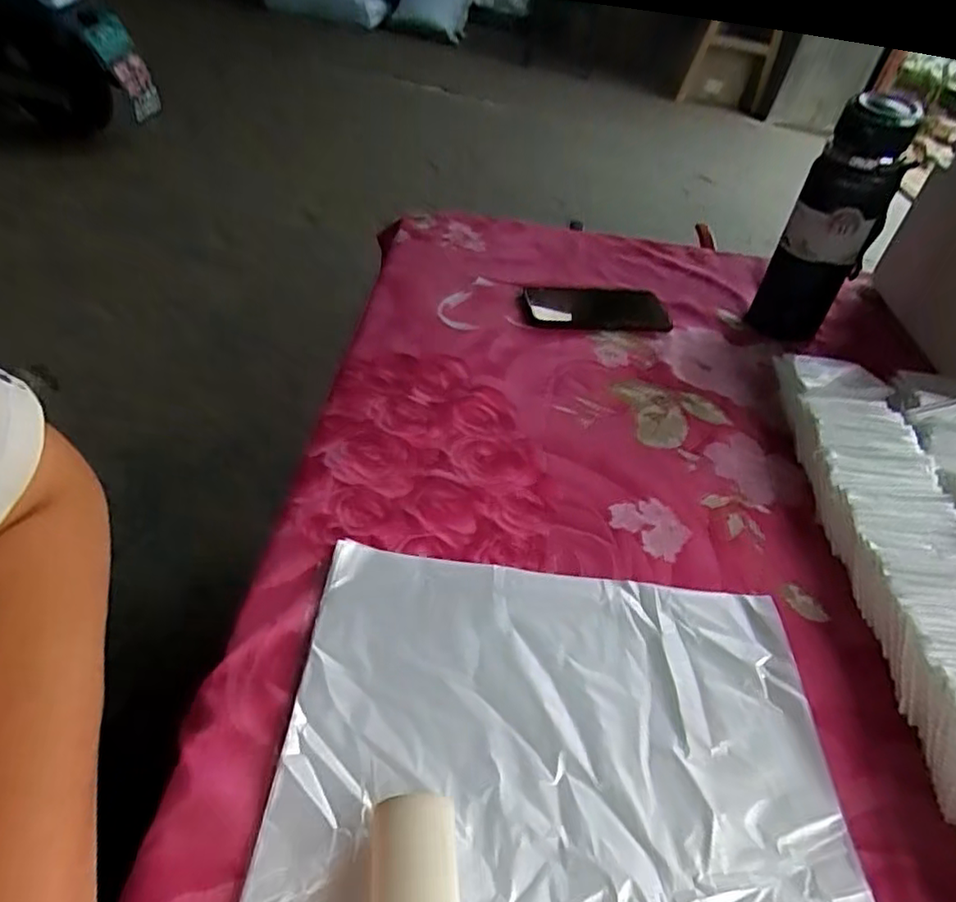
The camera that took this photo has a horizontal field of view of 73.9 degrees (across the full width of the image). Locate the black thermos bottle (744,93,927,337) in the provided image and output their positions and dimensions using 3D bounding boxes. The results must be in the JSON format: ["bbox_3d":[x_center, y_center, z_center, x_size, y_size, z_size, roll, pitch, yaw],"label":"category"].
[{"bbox_3d":[0.356,-0.220,0.641,0.082,0.246,0.067,22,45,16],"label":"black thermos bottle"}]

